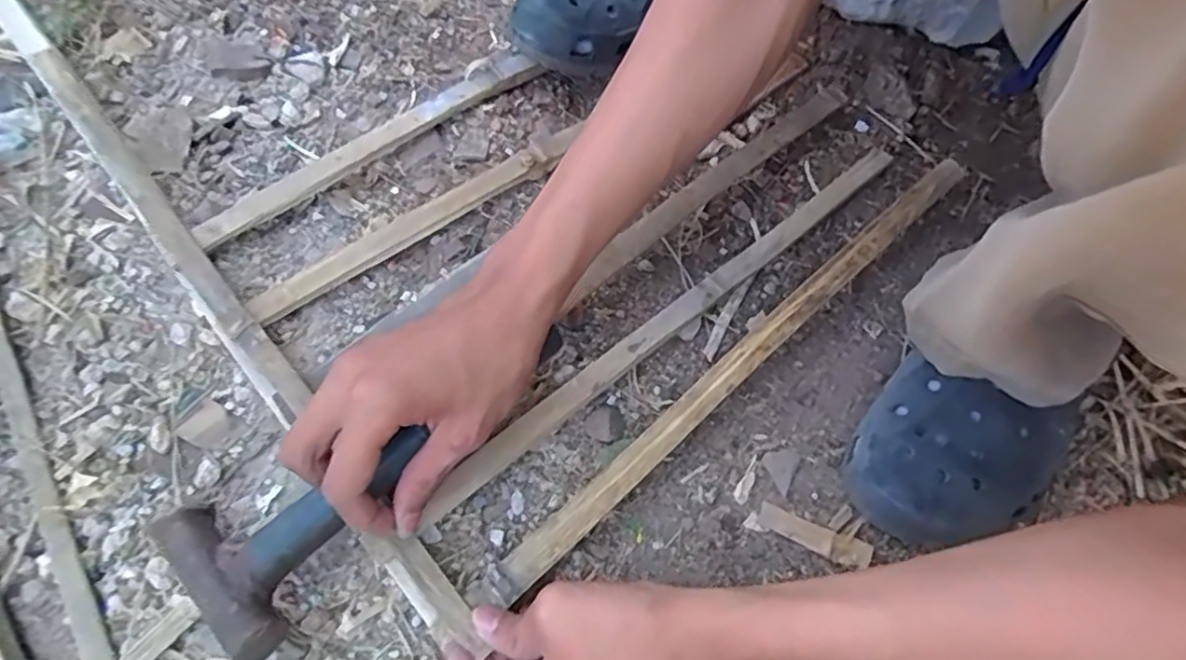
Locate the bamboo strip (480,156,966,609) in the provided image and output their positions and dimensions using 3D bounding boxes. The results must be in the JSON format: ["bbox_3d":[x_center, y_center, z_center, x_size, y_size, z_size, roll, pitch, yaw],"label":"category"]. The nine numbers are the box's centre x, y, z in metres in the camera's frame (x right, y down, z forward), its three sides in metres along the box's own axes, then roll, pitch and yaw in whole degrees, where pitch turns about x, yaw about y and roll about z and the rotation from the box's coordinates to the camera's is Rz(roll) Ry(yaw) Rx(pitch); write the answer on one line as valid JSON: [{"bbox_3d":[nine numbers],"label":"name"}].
[{"bbox_3d":[0.111,0.011,0.438,0.457,0.012,0.023,-39,76,-19],"label":"bamboo strip"}]

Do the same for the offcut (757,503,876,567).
[{"bbox_3d":[0.137,0.129,0.407,0.067,0.004,0.018,19,61,16],"label":"offcut"}]

